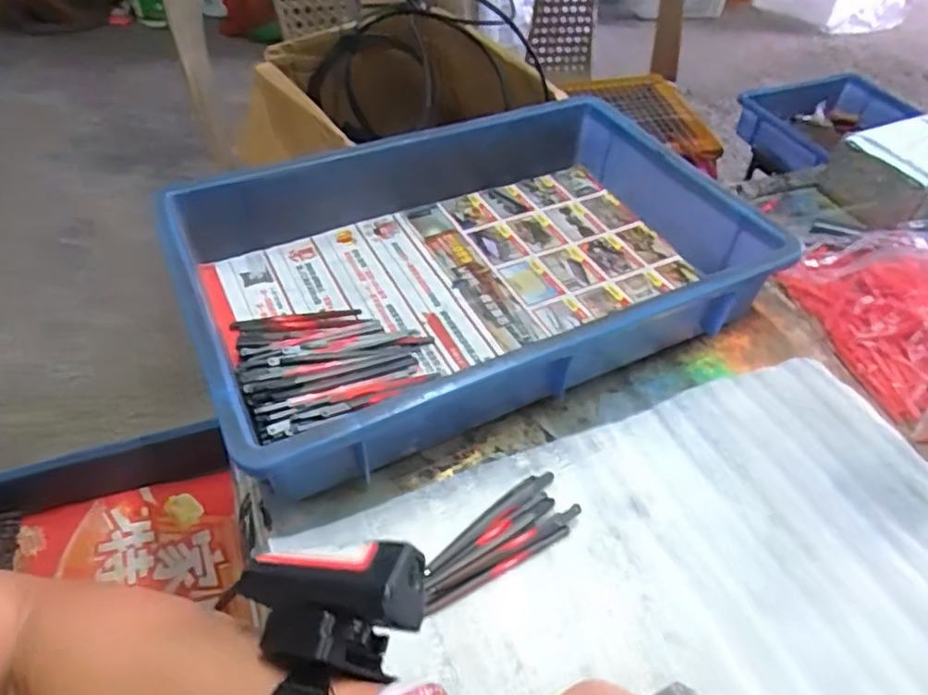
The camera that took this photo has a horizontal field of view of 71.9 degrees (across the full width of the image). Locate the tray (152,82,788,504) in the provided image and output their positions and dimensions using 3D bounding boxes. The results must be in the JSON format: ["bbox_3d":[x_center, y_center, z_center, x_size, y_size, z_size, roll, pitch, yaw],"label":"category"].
[{"bbox_3d":[0.006,-0.074,0.521,0.429,0.073,0.286,-20,51,-19],"label":"tray"}]

